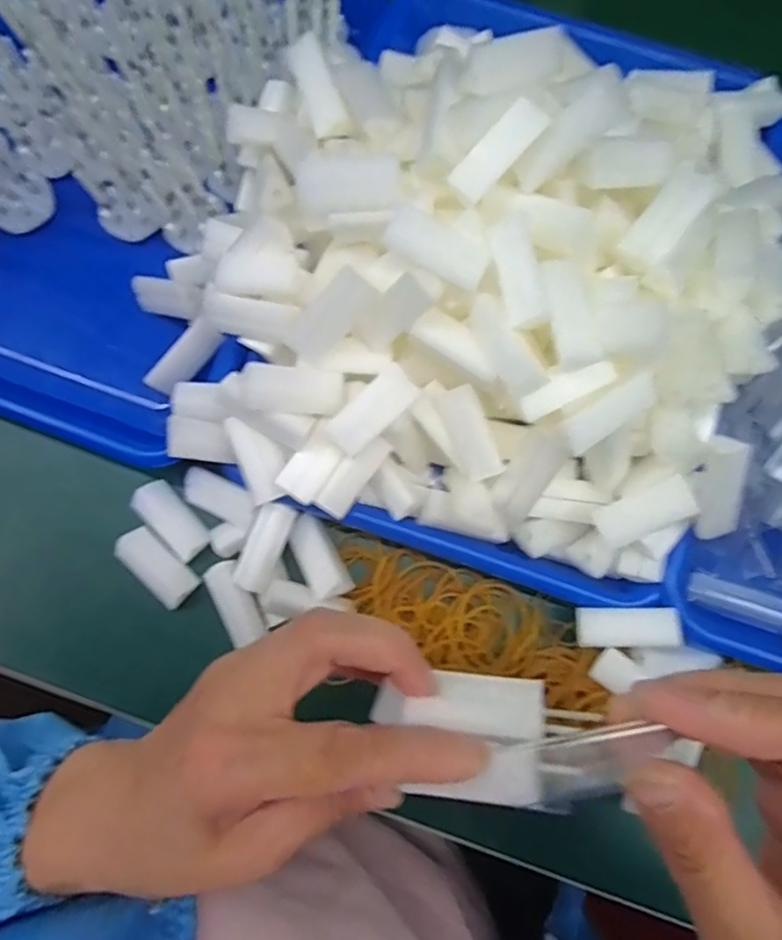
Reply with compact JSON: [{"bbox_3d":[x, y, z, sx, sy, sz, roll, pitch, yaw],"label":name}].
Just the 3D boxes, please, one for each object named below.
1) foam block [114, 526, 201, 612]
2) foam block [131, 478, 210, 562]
[{"bbox_3d":[-0.126,0.052,0.333,0.046,0.010,0.021,43,81,9],"label":"foam block"},{"bbox_3d":[-0.119,0.027,0.334,0.021,0.012,0.046,-42,81,-9],"label":"foam block"}]

